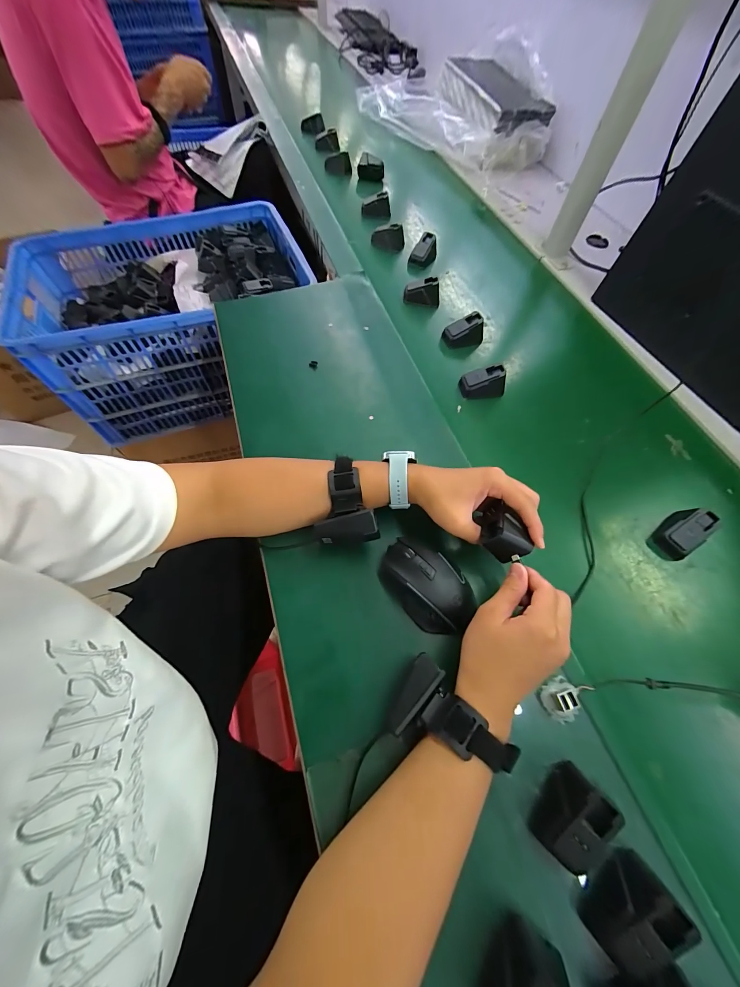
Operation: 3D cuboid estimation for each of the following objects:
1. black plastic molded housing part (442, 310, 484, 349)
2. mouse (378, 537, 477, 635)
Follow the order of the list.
[{"bbox_3d":[0.163,-0.283,0.581,0.065,0.050,0.034,-5,63,-5],"label":"black plastic molded housing part"},{"bbox_3d":[0.061,0.101,0.370,0.067,0.037,0.114,-37,70,-20],"label":"mouse"}]

